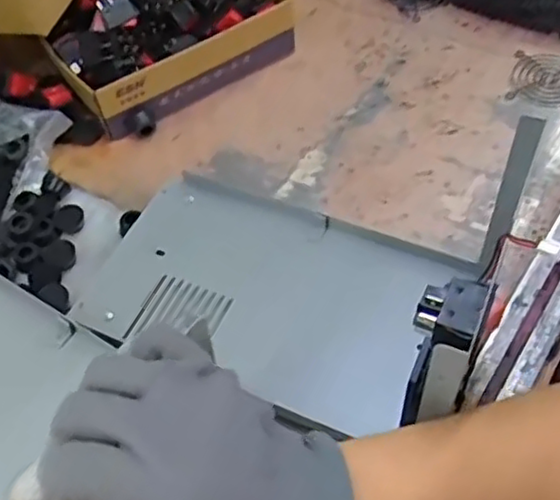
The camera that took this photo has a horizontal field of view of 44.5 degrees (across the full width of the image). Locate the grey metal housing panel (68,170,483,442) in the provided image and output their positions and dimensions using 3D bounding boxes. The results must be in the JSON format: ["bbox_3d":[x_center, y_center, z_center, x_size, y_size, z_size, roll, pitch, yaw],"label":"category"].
[{"bbox_3d":[-0.009,0.040,0.512,0.249,0.047,0.156,21,59,19],"label":"grey metal housing panel"}]

